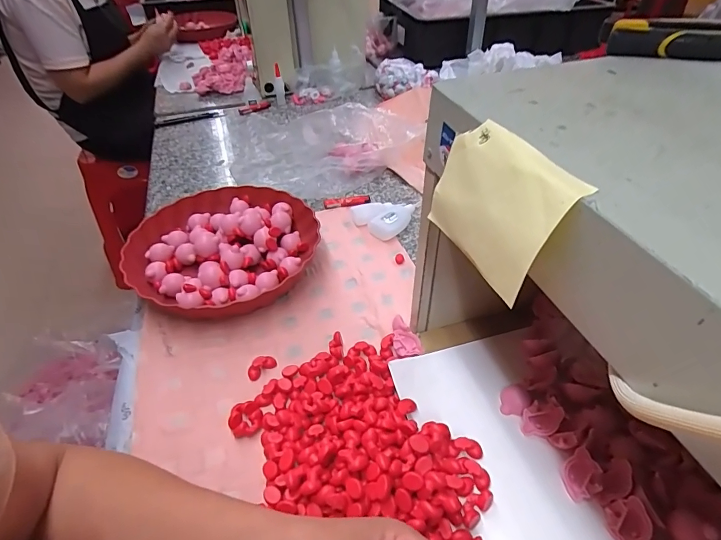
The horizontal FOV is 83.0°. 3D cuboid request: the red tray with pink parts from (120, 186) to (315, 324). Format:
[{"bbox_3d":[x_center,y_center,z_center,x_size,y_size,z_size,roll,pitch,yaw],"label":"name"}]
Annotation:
[{"bbox_3d":[-0.177,-0.029,0.549,0.227,0.058,0.238,10,44,12],"label":"red tray with pink parts"}]

